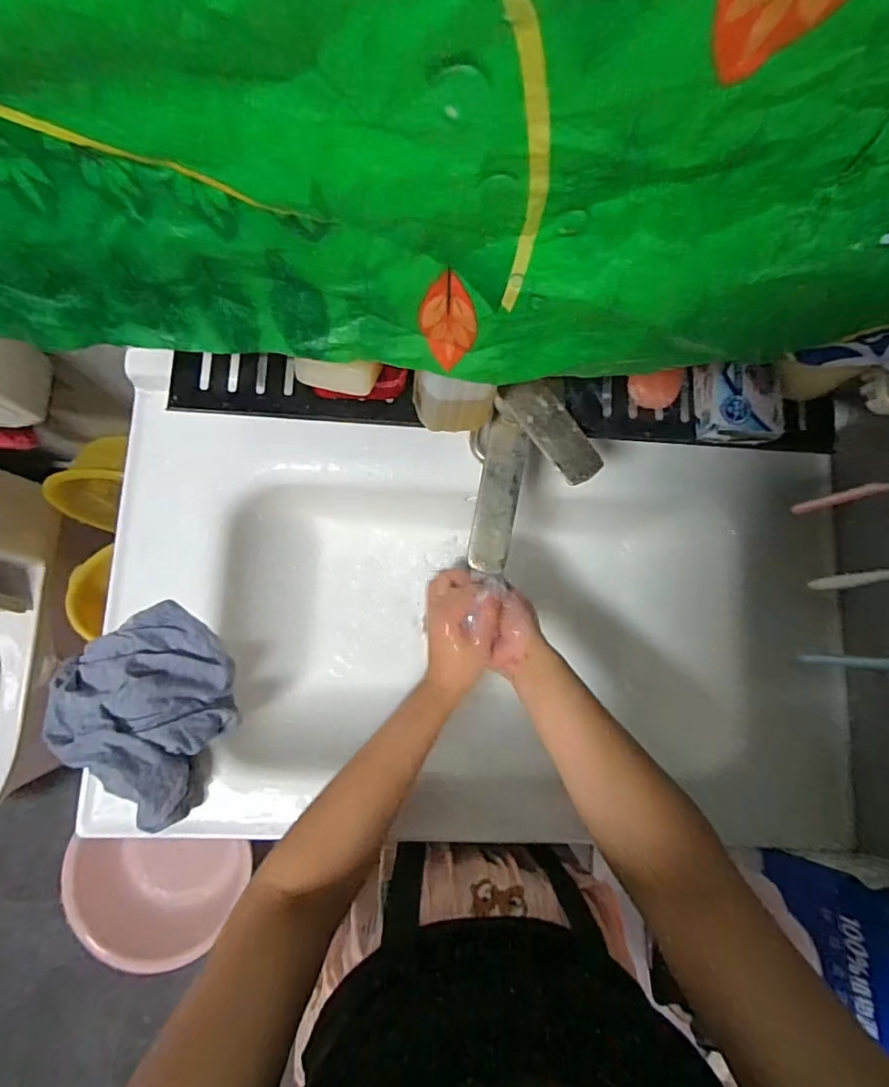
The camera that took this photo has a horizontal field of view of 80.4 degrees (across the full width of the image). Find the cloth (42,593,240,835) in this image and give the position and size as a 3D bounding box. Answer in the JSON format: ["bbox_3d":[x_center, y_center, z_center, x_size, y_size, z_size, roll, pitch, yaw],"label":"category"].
[{"bbox_3d":[-0.286,0.161,0.524,0.188,0.085,0.145,42,82,2],"label":"cloth"}]

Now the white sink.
[{"bbox_3d":[0.039,0.094,0.653,0.802,0.177,0.470,5,82,-3],"label":"white sink"}]

